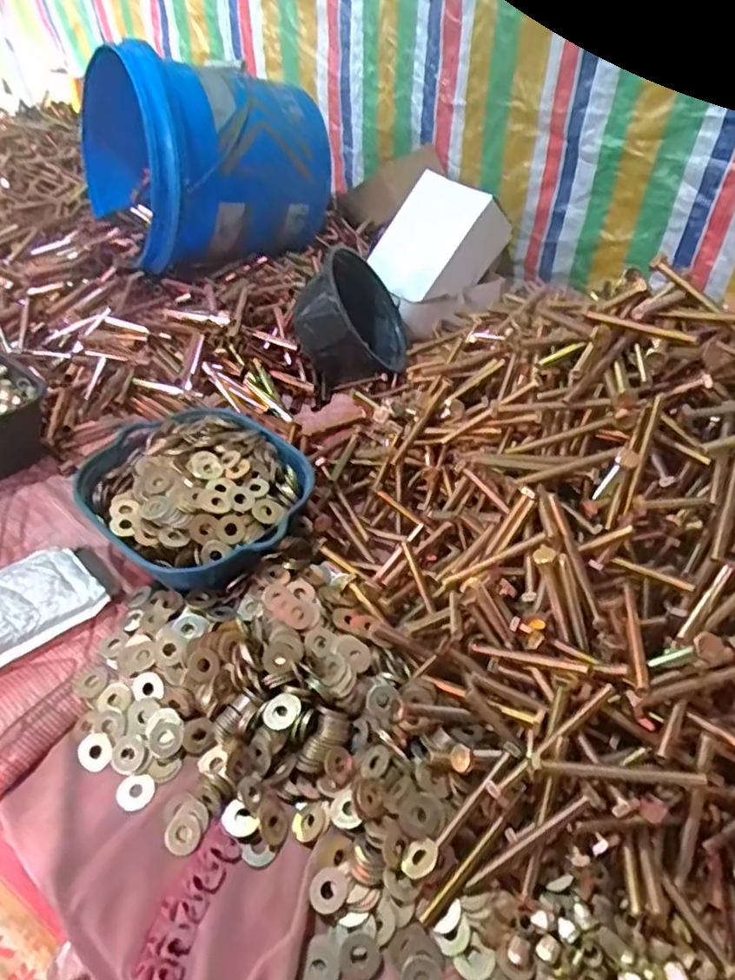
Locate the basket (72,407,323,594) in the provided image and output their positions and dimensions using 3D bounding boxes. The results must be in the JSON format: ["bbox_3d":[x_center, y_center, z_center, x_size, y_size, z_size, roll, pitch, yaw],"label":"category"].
[{"bbox_3d":[-0.155,-0.004,0.588,0.200,0.059,0.181,32,58,27],"label":"basket"}]

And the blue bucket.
[{"bbox_3d":[-0.236,-0.473,0.911,0.268,0.246,0.268,-21,43,-36],"label":"blue bucket"}]

